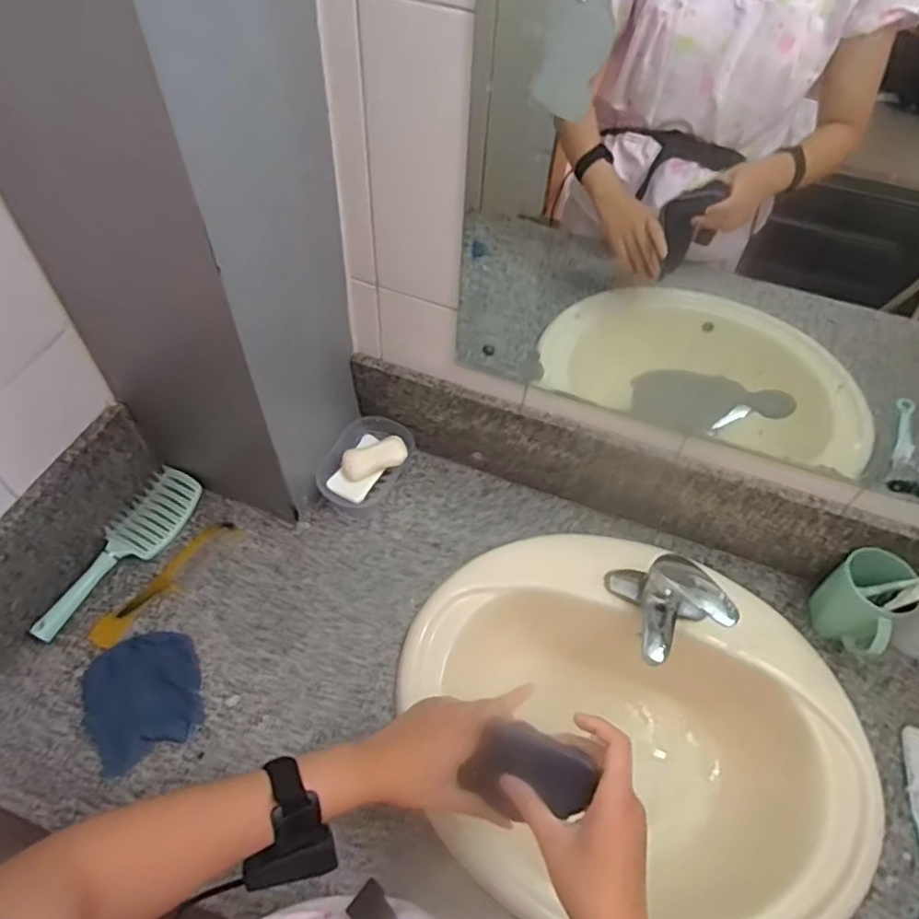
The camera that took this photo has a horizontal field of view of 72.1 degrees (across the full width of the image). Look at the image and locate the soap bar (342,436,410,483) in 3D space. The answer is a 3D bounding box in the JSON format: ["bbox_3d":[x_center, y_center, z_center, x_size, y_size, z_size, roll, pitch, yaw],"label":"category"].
[{"bbox_3d":[-0.118,-0.003,0.873,0.093,0.022,0.043,-28,61,-21],"label":"soap bar"}]

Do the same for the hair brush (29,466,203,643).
[{"bbox_3d":[-0.428,0.119,0.806,0.067,0.036,0.252,22,56,12],"label":"hair brush"}]

